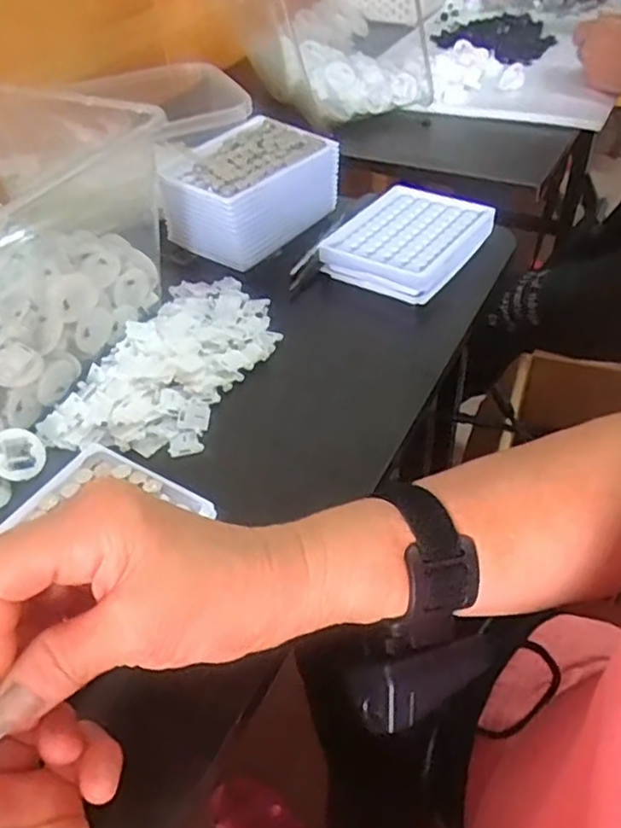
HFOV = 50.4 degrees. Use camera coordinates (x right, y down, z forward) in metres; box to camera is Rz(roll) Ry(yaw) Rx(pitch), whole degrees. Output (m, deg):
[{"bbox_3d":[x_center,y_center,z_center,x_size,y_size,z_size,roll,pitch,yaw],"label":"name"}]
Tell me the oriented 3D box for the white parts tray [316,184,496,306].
[{"bbox_3d":[0.082,-0.147,0.556,0.102,0.024,0.128,23,51,25],"label":"white parts tray"}]

